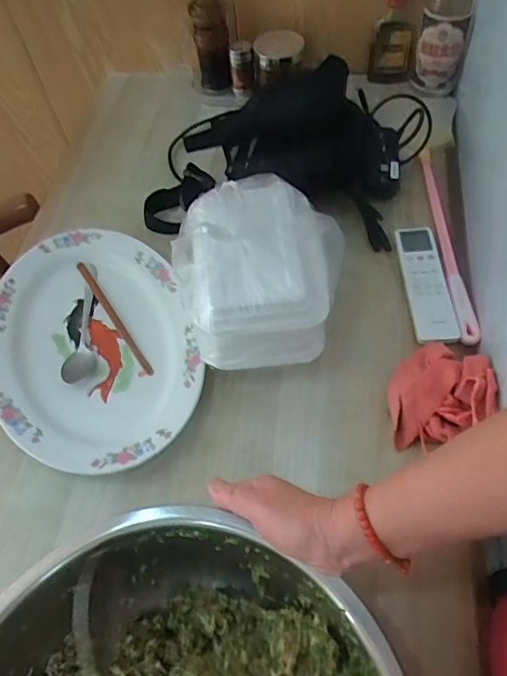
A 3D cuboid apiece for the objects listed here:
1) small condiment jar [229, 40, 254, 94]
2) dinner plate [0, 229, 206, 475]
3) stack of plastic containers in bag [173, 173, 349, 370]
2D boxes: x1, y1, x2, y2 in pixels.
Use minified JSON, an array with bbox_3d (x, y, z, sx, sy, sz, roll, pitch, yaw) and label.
[{"bbox_3d":[-0.016,-0.439,0.857,0.040,0.079,0.039,-2,57,4],"label":"small condiment jar"},{"bbox_3d":[-0.195,0.004,0.627,0.233,0.031,0.328,-19,58,-7],"label":"dinner plate"},{"bbox_3d":[-0.003,-0.085,0.574,0.158,0.119,0.192,-8,57,0],"label":"stack of plastic containers in bag"}]

